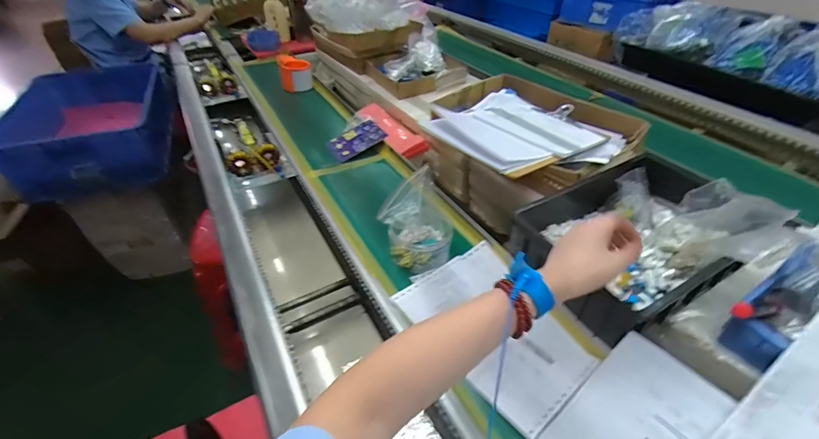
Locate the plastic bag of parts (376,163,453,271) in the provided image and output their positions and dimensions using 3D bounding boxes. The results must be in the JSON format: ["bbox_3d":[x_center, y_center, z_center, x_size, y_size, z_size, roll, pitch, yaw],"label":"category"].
[{"bbox_3d":[0.019,0.004,0.581,0.090,0.118,0.101,30,49,30],"label":"plastic bag of parts"}]

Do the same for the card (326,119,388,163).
[{"bbox_3d":[-0.122,-0.182,0.866,0.123,0.011,0.095,-34,53,-10],"label":"card"}]

